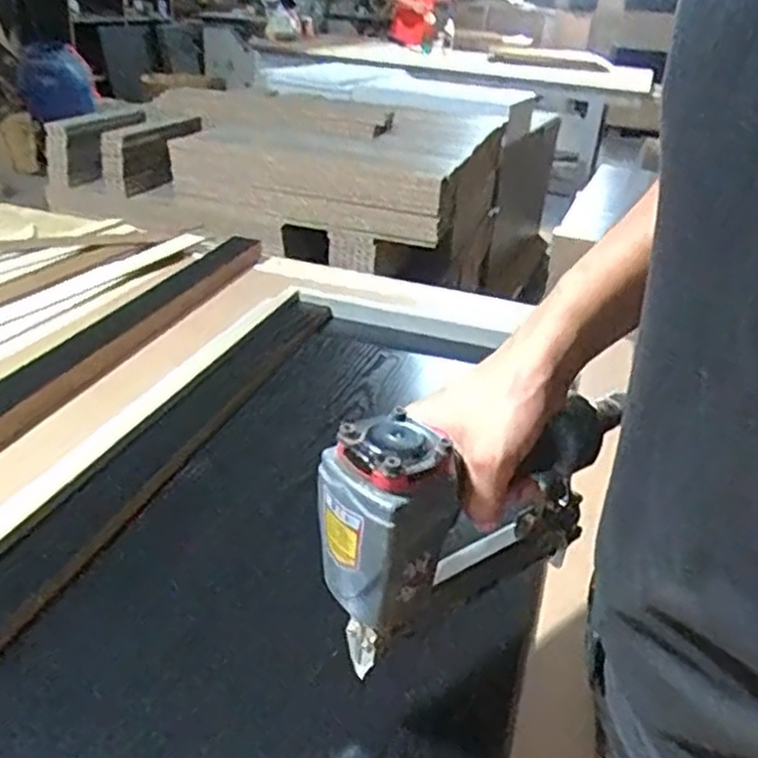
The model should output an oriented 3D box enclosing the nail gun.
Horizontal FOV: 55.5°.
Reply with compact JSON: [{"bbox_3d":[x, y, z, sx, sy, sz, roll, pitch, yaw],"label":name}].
[{"bbox_3d":[0.072,0.081,0.443,0.228,0.154,0.059,-13,34,-28],"label":"nail gun"}]

